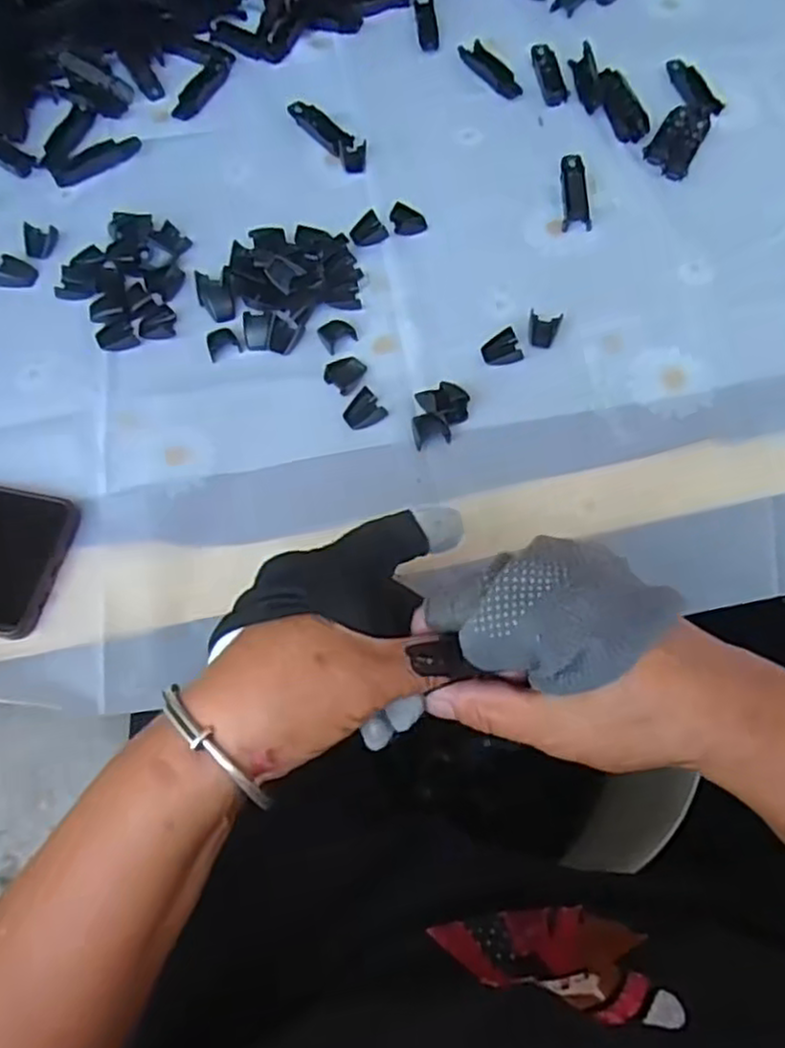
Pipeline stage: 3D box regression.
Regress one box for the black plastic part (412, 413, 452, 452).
[{"bbox_3d":[0.022,-0.054,0.406,0.021,0.006,0.020,-9,65,-3],"label":"black plastic part"}]

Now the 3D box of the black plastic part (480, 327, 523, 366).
[{"bbox_3d":[0.066,-0.106,0.430,0.023,0.008,0.021,-15,66,-5],"label":"black plastic part"}]

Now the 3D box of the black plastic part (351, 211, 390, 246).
[{"bbox_3d":[-0.016,-0.193,0.471,0.023,0.009,0.019,-33,69,-13],"label":"black plastic part"}]

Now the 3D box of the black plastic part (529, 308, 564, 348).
[{"bbox_3d":[0.091,-0.118,0.434,0.019,0.005,0.025,16,67,8],"label":"black plastic part"}]

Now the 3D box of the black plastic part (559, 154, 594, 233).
[{"bbox_3d":[0.124,-0.227,0.485,0.018,0.007,0.067,2,65,2],"label":"black plastic part"}]

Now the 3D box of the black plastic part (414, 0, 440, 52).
[{"bbox_3d":[0.028,-0.398,0.568,0.016,0.004,0.062,-4,65,-1],"label":"black plastic part"}]

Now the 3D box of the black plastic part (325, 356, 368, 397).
[{"bbox_3d":[-0.028,-0.090,0.422,0.020,0.007,0.023,32,70,15],"label":"black plastic part"}]

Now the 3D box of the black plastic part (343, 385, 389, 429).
[{"bbox_3d":[-0.017,-0.066,0.413,0.022,0.007,0.019,-32,68,-12],"label":"black plastic part"}]

